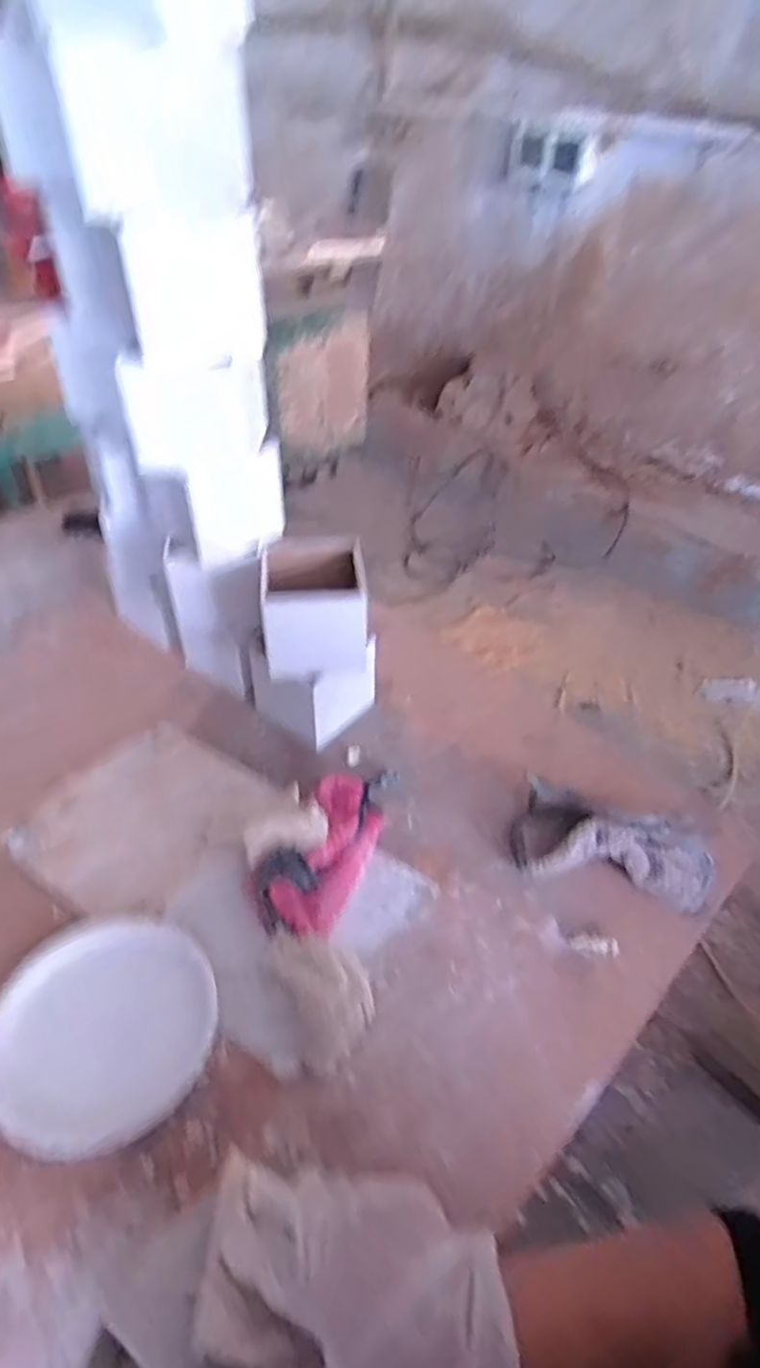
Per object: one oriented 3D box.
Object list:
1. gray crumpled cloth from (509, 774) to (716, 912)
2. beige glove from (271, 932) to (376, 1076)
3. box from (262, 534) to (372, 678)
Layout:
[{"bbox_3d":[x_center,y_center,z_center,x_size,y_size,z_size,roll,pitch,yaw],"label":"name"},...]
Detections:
[{"bbox_3d":[0.247,0.171,0.730,0.204,0.052,0.120,16,44,14],"label":"gray crumpled cloth"},{"bbox_3d":[-0.048,0.267,0.605,0.076,0.039,0.126,-15,46,-19],"label":"beige glove"},{"bbox_3d":[-0.076,-0.089,0.795,0.114,0.103,0.119,-3,43,-7],"label":"box"}]

